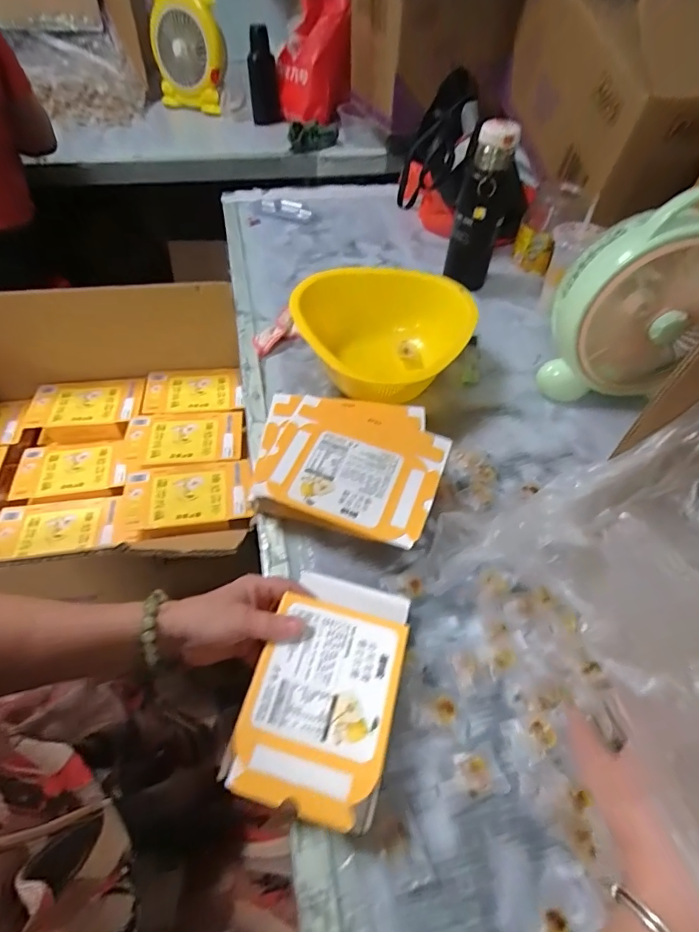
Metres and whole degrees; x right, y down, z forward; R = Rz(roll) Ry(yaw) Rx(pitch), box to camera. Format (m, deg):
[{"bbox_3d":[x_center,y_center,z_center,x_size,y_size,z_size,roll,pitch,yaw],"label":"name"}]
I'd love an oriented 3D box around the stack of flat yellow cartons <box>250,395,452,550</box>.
[{"bbox_3d":[-0.004,0.002,0.491,0.197,0.062,0.166,18,53,12],"label":"stack of flat yellow cartons"}]

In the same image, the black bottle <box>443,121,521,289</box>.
[{"bbox_3d":[0.205,-0.391,0.706,0.081,0.224,0.059,13,52,8],"label":"black bottle"}]

